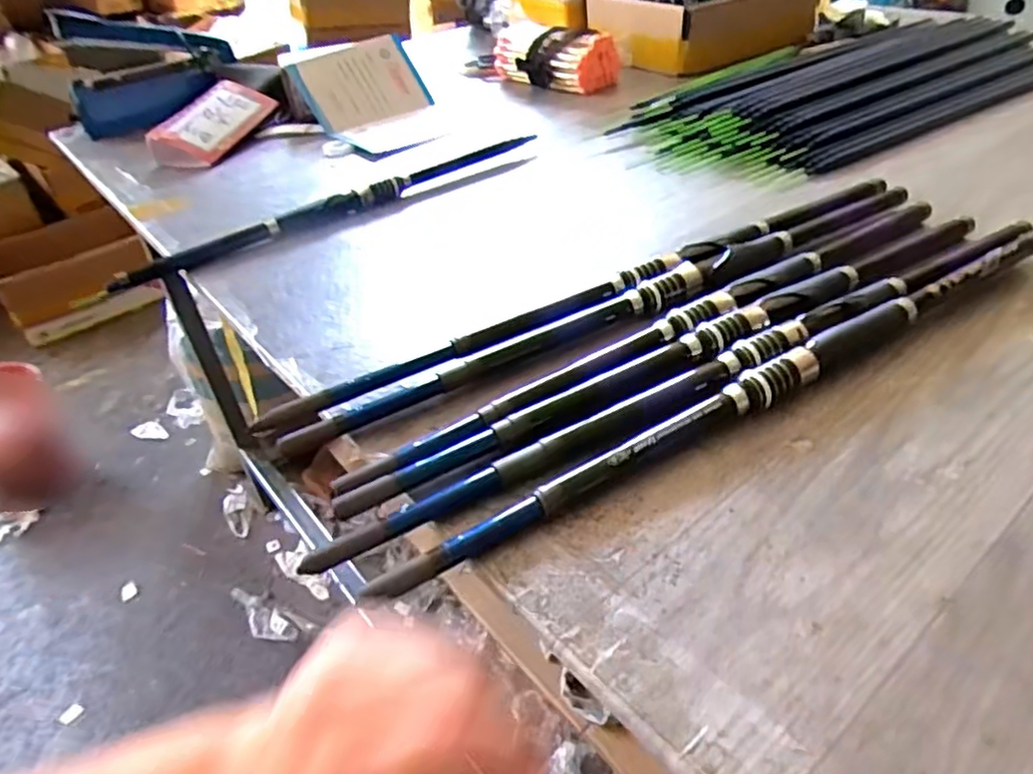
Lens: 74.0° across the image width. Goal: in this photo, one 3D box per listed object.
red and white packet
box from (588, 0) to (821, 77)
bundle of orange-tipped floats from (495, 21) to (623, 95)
[{"bbox_3d":[-0.474,-0.411,1.079,0.100,0.033,0.241,34,46,-10],"label":"red and white packet"},{"bbox_3d":[0.350,-0.703,1.287,0.345,0.136,0.270,-26,42,-23],"label":"box"},{"bbox_3d":[0.058,-0.582,1.214,0.228,0.083,0.090,27,49,36],"label":"bundle of orange-tipped floats"}]

